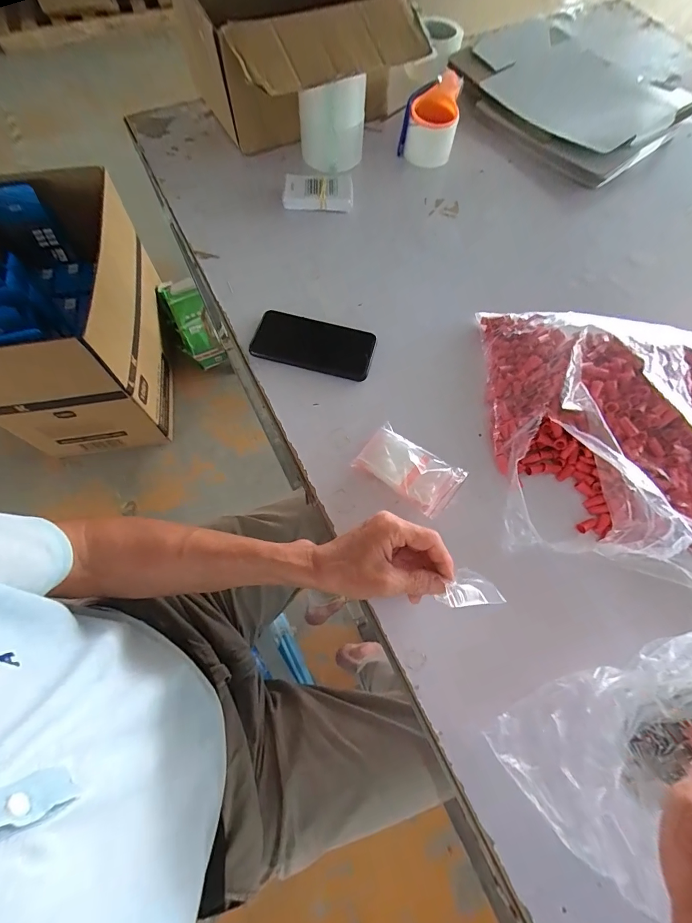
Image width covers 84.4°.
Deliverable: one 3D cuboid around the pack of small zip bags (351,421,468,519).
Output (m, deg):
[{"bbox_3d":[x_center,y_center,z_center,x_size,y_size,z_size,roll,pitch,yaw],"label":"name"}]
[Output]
[{"bbox_3d":[0.072,0.008,0.433,0.110,0.023,0.064,36,71,13],"label":"pack of small zip bags"}]

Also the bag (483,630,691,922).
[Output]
[{"bbox_3d":[0.277,0.246,0.318,0.281,0.072,0.168,-13,67,4],"label":"bag"}]

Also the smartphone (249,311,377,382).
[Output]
[{"bbox_3d":[-0.045,-0.153,0.507,0.162,0.013,0.075,16,68,6],"label":"smartphone"}]

